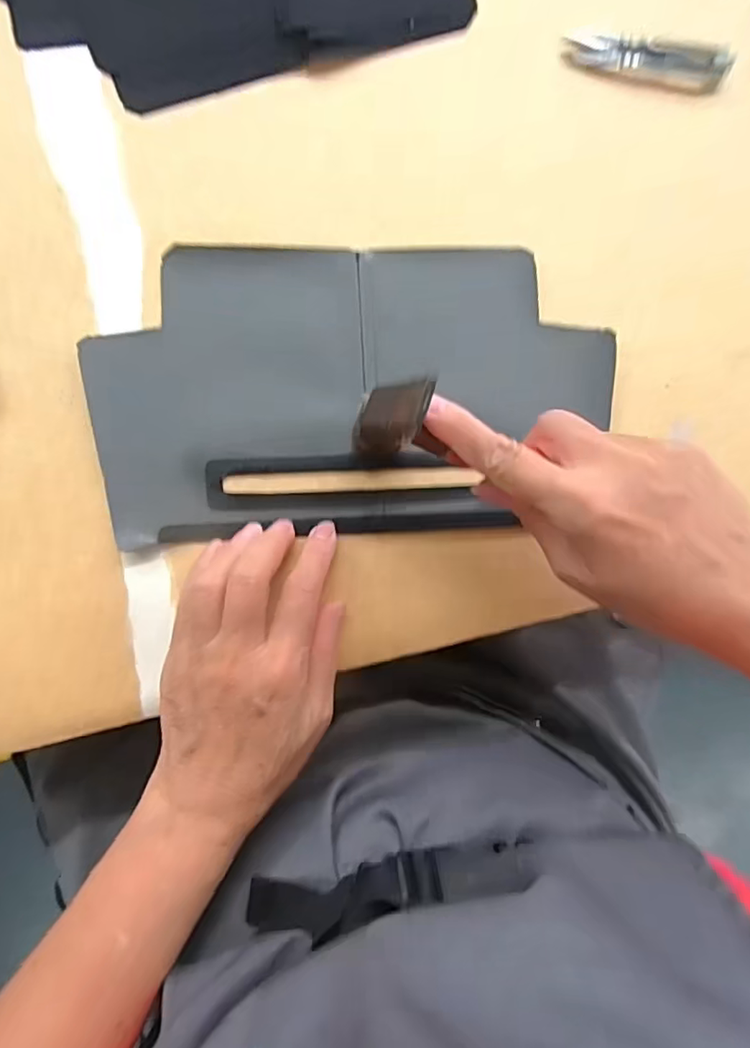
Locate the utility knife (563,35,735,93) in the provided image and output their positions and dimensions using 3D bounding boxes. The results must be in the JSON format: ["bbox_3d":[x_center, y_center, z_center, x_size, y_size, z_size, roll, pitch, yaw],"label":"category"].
[{"bbox_3d":[0.169,-0.287,0.351,0.102,0.006,0.025,6,88,-5],"label":"utility knife"}]

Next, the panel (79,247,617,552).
[{"bbox_3d":[-0.008,-0.077,0.327,0.285,0.010,0.162,-4,88,-5],"label":"panel"}]

